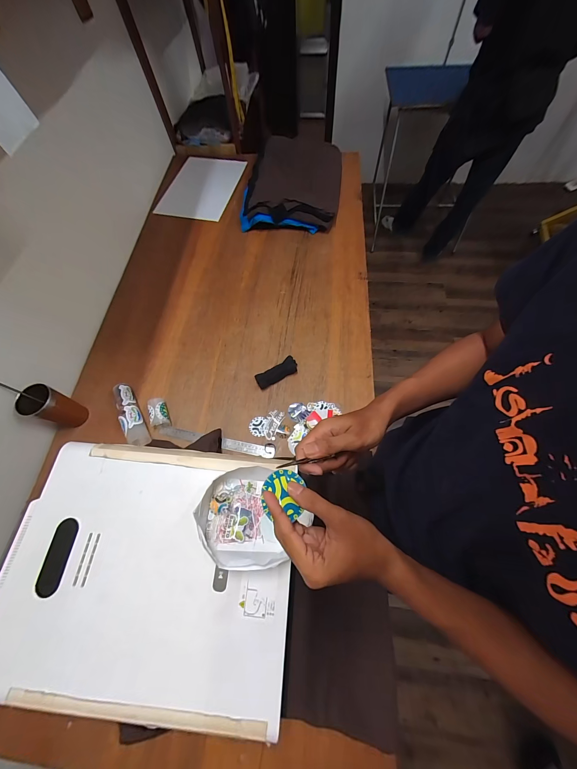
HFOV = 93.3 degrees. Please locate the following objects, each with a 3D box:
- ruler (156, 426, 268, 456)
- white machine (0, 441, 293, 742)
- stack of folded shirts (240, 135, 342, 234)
[{"bbox_3d":[-0.206,0.152,0.735,0.297,0.007,0.029,10,69,6],"label":"ruler"},{"bbox_3d":[-0.248,0.320,0.495,0.488,0.047,0.392,5,66,0],"label":"white machine"},{"bbox_3d":[0.016,-0.802,1.095,0.368,0.089,0.468,4,66,5],"label":"stack of folded shirts"}]

